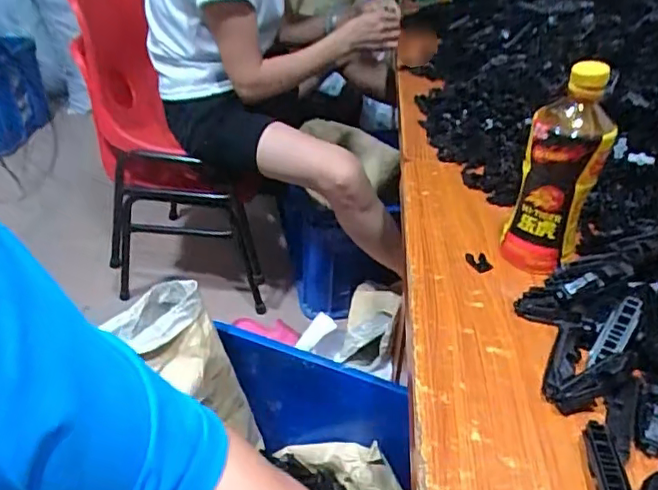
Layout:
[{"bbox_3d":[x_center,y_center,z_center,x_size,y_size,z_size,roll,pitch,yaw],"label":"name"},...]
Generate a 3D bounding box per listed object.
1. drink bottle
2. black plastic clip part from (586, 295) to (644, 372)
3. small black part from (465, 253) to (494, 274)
[{"bbox_3d":[0.212,-0.063,0.521,0.067,0.194,0.055,15,37,17],"label":"drink bottle"},{"bbox_3d":[0.234,0.071,0.457,0.019,0.012,0.073,30,73,37],"label":"black plastic clip part"},{"bbox_3d":[0.150,0.018,0.566,0.028,0.009,0.021,15,37,17],"label":"small black part"}]

